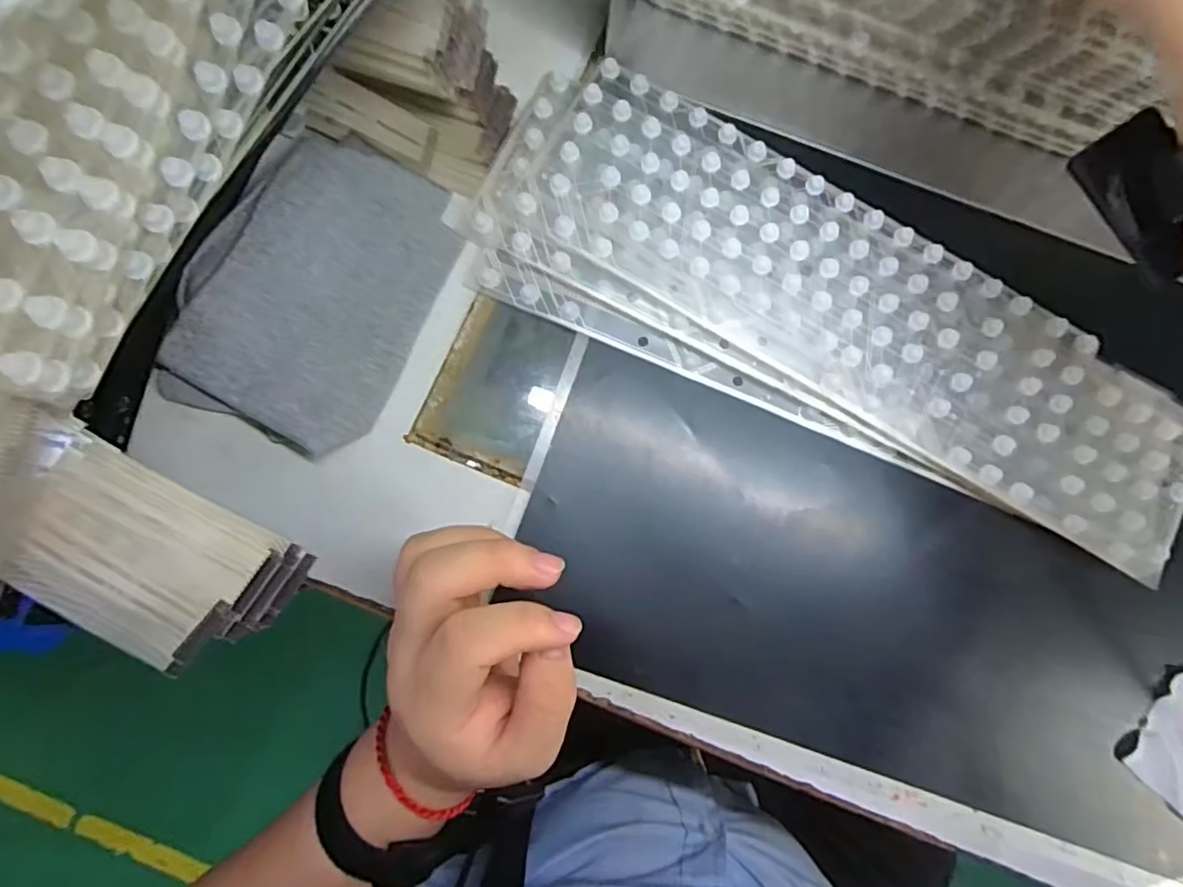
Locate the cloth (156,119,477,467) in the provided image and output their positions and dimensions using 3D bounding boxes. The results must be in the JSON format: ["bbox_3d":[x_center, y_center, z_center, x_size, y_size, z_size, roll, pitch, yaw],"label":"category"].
[{"bbox_3d":[-0.140,-0.081,0.303,0.111,0.013,0.157,22,80,-2],"label":"cloth"}]

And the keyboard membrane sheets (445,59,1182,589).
[{"bbox_3d":[0.141,-0.075,0.325,0.416,0.009,0.139,25,83,-2],"label":"keyboard membrane sheets"}]

